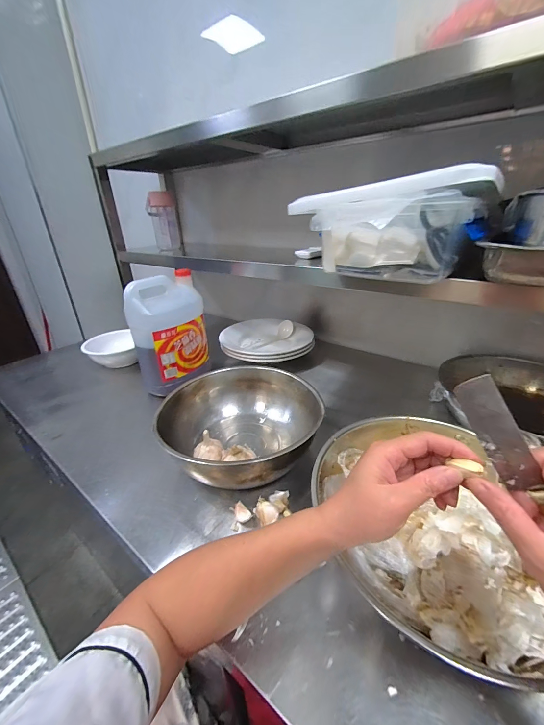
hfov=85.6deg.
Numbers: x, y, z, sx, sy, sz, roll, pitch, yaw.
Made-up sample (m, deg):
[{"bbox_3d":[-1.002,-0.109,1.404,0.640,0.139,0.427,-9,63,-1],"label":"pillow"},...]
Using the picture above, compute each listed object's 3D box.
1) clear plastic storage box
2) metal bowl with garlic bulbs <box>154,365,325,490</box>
[{"bbox_3d":[0.183,-0.211,0.477,0.268,0.146,0.163,17,32,33],"label":"clear plastic storage box"},{"bbox_3d":[-0.051,0.110,0.559,0.282,0.104,0.242,11,29,25],"label":"metal bowl with garlic bulbs"}]

